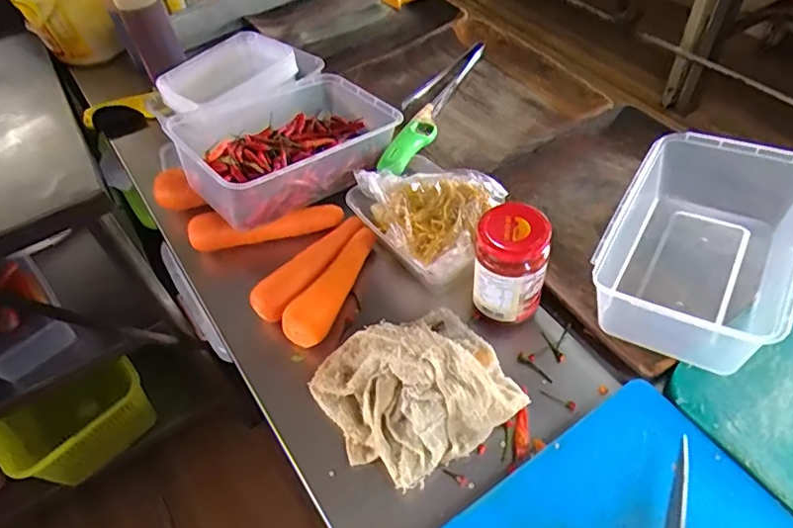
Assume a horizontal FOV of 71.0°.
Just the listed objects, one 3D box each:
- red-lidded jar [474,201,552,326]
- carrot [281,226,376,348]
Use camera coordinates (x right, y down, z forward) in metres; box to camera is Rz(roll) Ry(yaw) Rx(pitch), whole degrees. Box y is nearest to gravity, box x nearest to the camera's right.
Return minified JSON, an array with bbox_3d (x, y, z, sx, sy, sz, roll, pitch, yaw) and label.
[{"bbox_3d":[0.112,0.002,0.546,0.066,0.105,0.066,-2,52,3],"label":"red-lidded jar"},{"bbox_3d":[-0.063,0.017,0.603,0.043,0.037,0.158,22,57,20],"label":"carrot"}]

